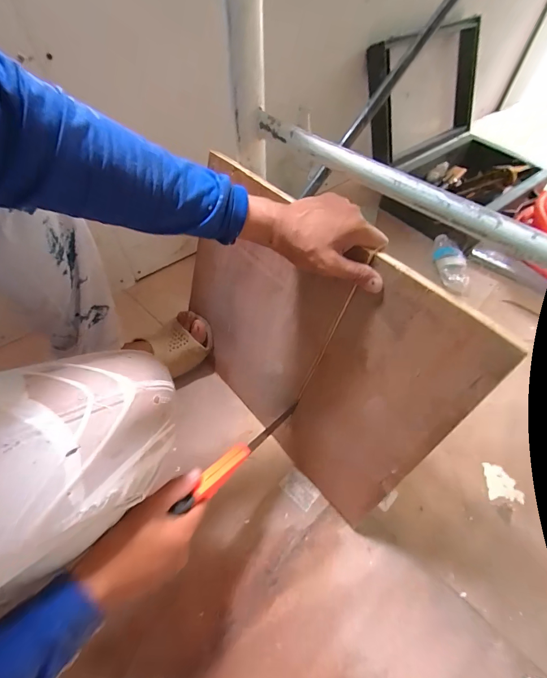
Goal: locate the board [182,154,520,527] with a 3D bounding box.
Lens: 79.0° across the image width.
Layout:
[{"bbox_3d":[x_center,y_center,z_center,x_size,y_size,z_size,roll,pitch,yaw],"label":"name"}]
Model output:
[{"bbox_3d":[0.022,0.005,0.509,0.025,0.374,0.477,-22,55,-42],"label":"board"}]

